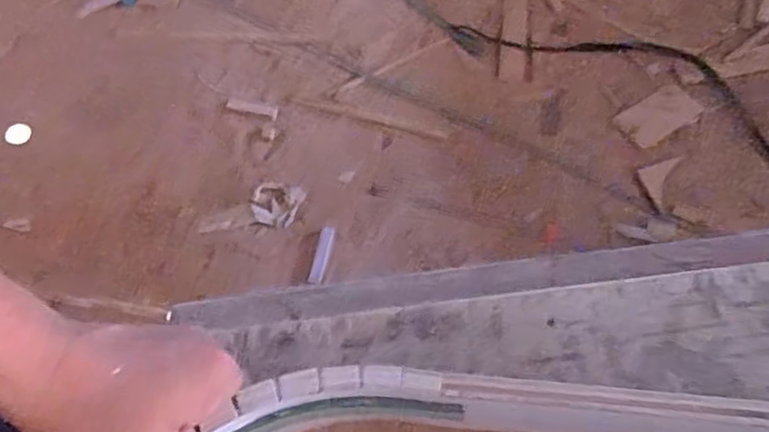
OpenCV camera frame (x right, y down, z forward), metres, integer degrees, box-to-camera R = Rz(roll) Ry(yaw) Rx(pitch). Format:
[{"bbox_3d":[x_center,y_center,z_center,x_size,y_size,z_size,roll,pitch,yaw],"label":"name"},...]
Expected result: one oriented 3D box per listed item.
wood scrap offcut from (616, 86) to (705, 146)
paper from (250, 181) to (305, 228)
[{"bbox_3d":[0.605,-0.222,1.493,0.181,0.013,0.093,-28,65,-12],"label":"wood scrap offcut"},{"bbox_3d":[-0.237,-0.026,1.481,0.110,0.024,0.093,14,64,9],"label":"paper"}]

